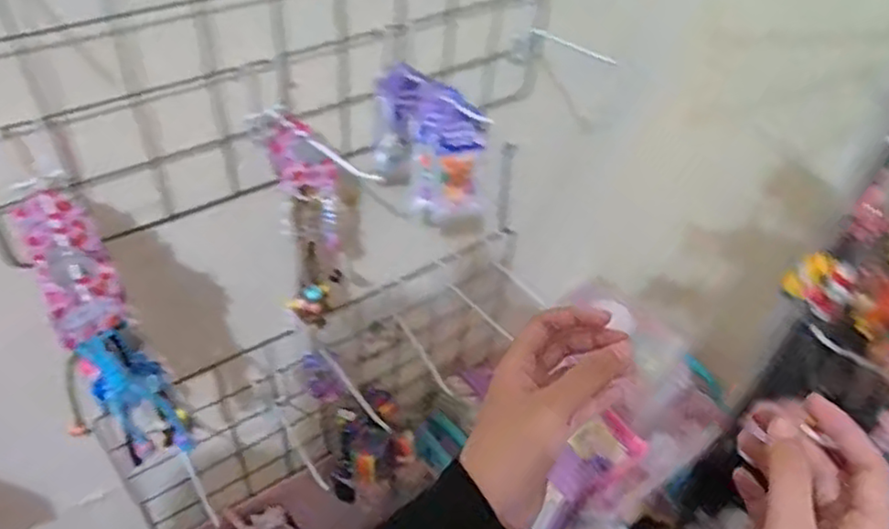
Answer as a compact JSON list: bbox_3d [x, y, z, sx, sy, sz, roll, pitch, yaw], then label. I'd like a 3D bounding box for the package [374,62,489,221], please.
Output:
[{"bbox_3d":[-0.022,-0.111,0.573,0.050,0.098,0.122,-31,52,-31],"label":"package"}]

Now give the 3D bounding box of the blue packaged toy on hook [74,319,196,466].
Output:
[{"bbox_3d":[-0.219,0.095,0.473,0.042,0.151,0.037,-20,48,-24],"label":"blue packaged toy on hook"}]

